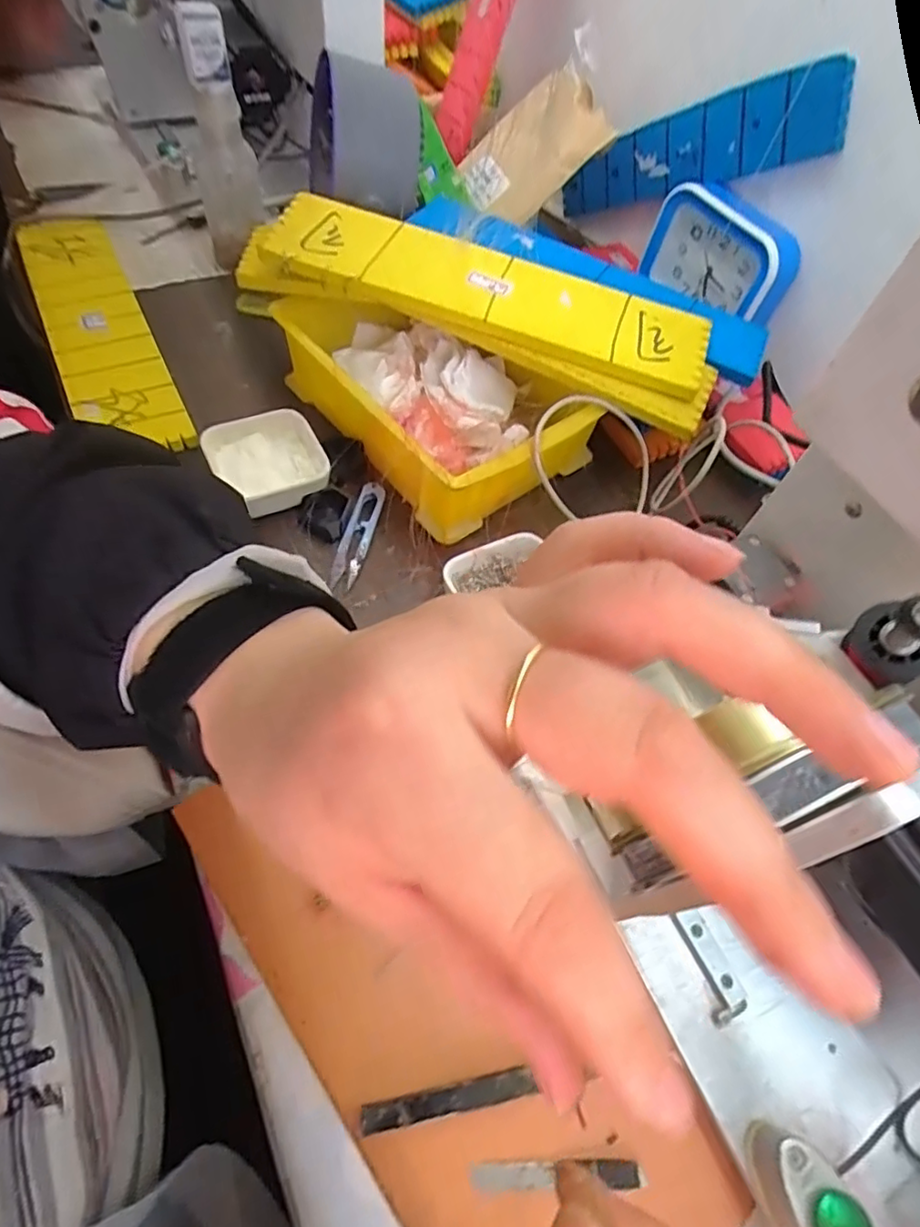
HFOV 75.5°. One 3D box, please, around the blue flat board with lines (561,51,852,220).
[{"bbox_3d":[0.211,-0.448,0.585,0.025,0.062,0.344,-28,32,-16],"label":"blue flat board with lines"}]

